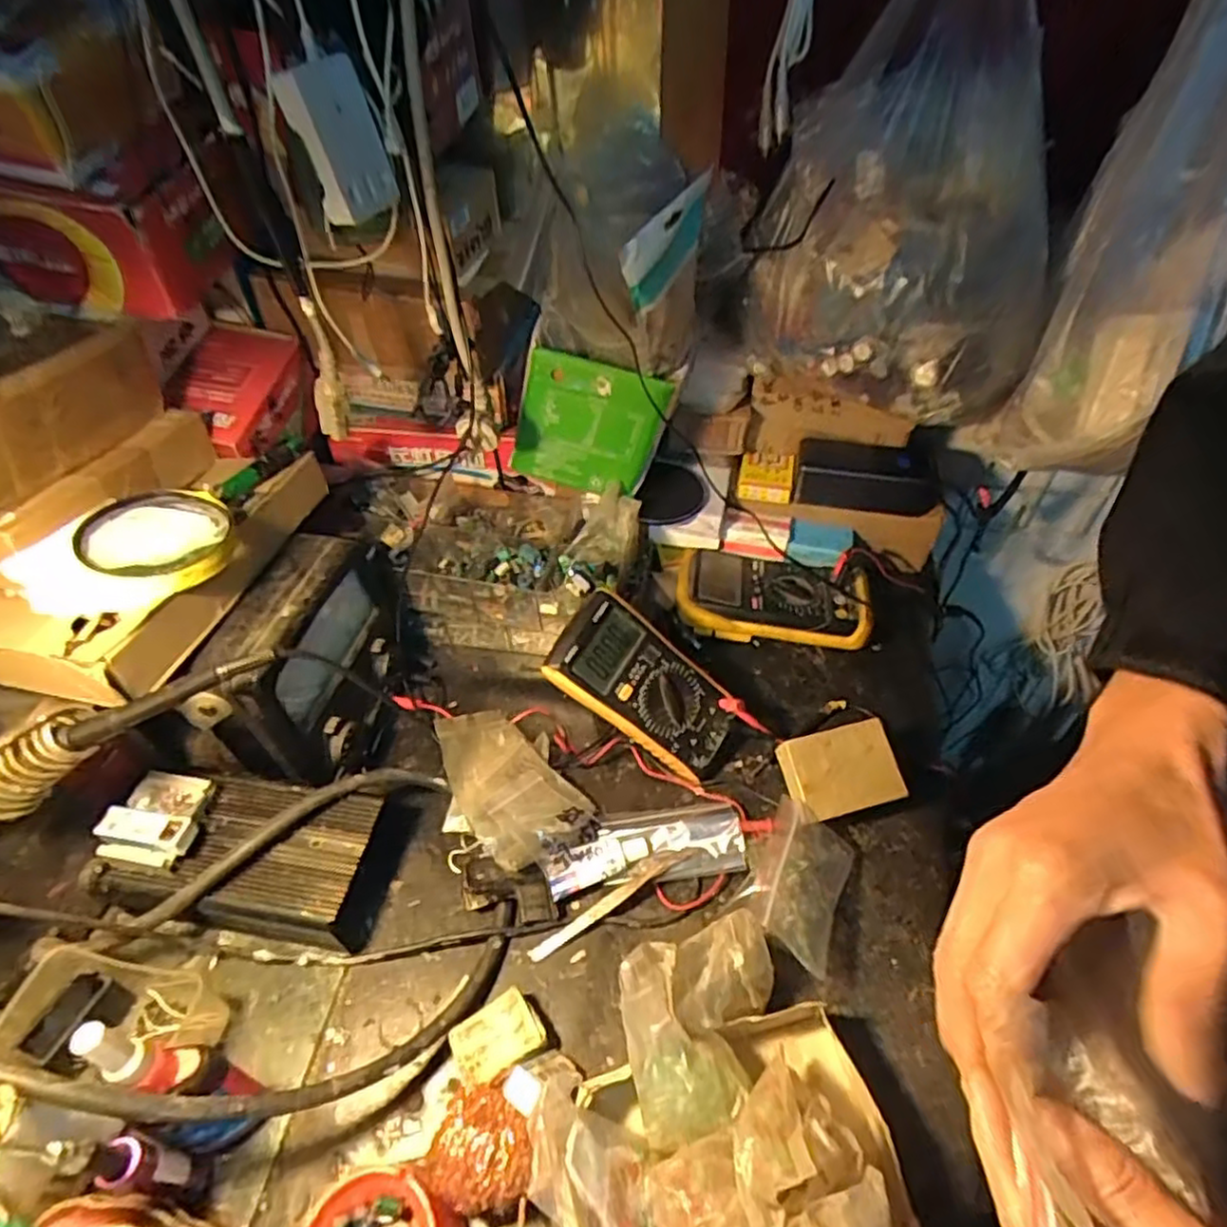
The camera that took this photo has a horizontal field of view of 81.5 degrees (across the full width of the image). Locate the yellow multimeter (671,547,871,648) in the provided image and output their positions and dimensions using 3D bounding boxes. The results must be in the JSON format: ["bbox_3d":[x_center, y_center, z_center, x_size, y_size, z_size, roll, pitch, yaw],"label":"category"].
[{"bbox_3d":[0.158,-0.018,0.715,0.187,0.044,0.094,5,47,7],"label":"yellow multimeter"}]

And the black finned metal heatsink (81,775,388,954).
[{"bbox_3d":[-0.274,0.190,0.549,0.185,0.068,0.105,4,47,6],"label":"black finned metal heatsink"}]

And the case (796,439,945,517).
[{"bbox_3d":[0.257,-0.137,0.722,0.139,0.052,0.043,7,48,9],"label":"case"}]

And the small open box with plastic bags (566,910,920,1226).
[{"bbox_3d":[0.059,0.287,0.411,0.193,0.090,0.197,-10,47,-7],"label":"small open box with plastic bags"}]

